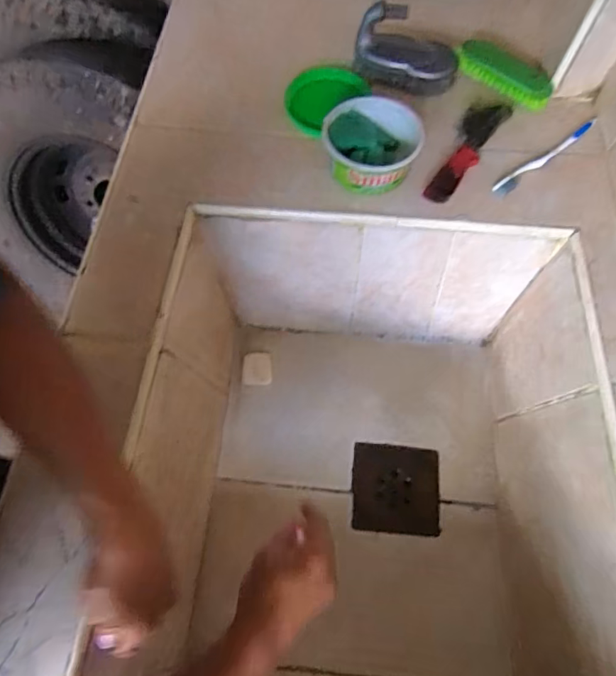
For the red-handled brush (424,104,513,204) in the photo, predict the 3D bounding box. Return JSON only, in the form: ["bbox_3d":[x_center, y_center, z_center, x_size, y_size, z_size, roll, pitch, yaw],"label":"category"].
[{"bbox_3d":[0.193,-0.235,0.559,0.044,0.018,0.185,31,69,14],"label":"red-handled brush"}]

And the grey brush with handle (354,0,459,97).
[{"bbox_3d":[0.126,-0.358,0.578,0.128,0.080,0.062,0,65,0],"label":"grey brush with handle"}]

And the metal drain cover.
[{"bbox_3d":[0.109,0.187,0.571,0.104,0.006,0.102,4,66,3],"label":"metal drain cover"}]

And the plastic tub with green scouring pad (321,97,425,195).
[{"bbox_3d":[0.075,-0.225,0.543,0.112,0.048,0.110,0,65,0],"label":"plastic tub with green scouring pad"}]

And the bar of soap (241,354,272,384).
[{"bbox_3d":[-0.070,0.042,0.629,0.040,0.008,0.044,0,66,1],"label":"bar of soap"}]

